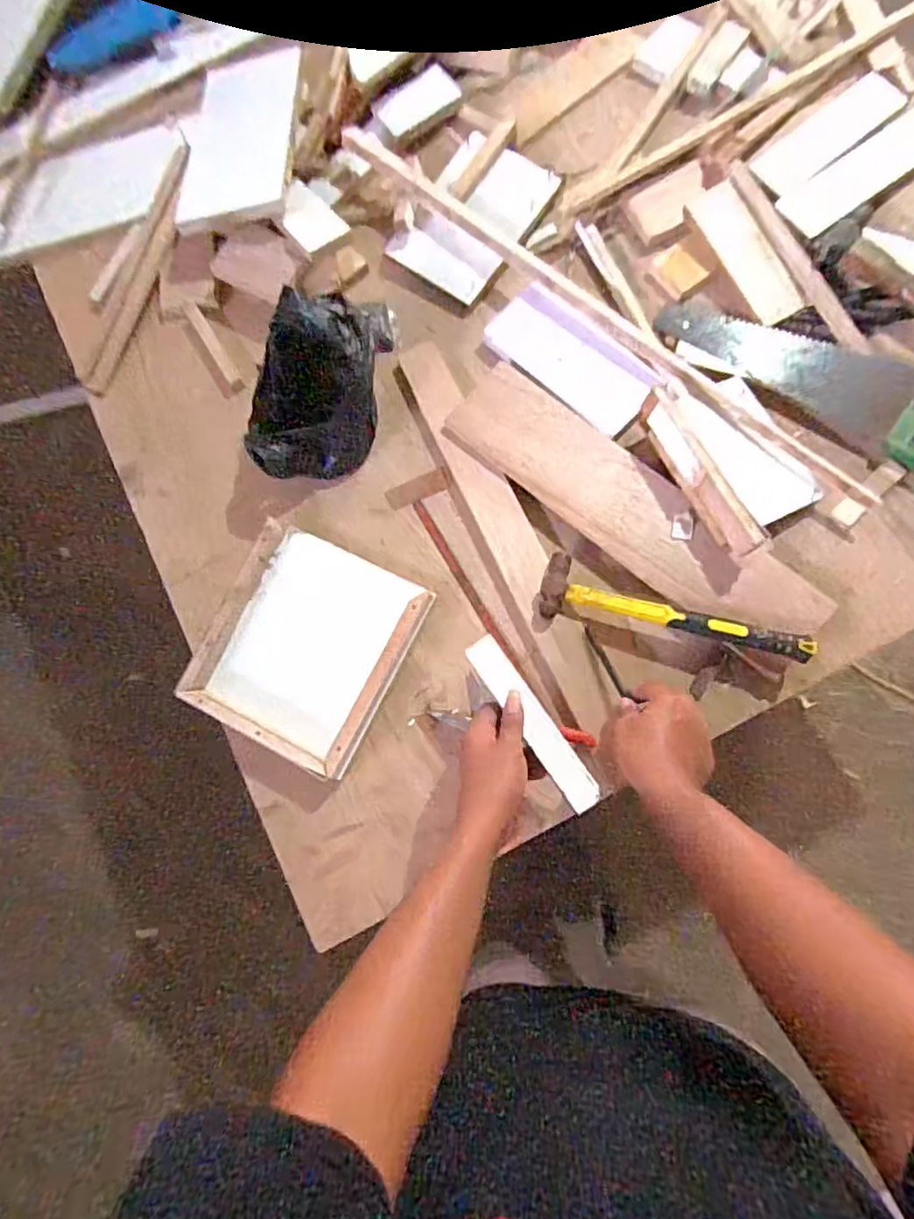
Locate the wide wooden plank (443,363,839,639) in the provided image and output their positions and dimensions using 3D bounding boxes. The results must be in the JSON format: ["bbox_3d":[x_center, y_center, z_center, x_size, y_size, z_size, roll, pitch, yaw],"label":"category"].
[{"bbox_3d":[0.199,-0.122,0.695,0.474,0.019,0.121,40,87,13],"label":"wide wooden plank"}]

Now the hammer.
[{"bbox_3d":[0.237,-0.005,0.657,0.288,0.044,0.082,10,82,8],"label":"hammer"}]

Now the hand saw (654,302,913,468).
[{"bbox_3d":[0.461,-0.287,0.704,0.435,0.053,0.136,36,86,11],"label":"hand saw"}]

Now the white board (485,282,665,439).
[{"bbox_3d":[0.142,-0.315,0.735,0.214,0.011,0.093,42,85,13],"label":"white board"}]

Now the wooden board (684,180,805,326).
[{"bbox_3d":[0.358,-0.442,0.733,0.058,0.013,0.188,-28,76,0],"label":"wooden board"}]

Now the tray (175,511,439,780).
[{"bbox_3d":[-0.176,0.036,0.692,0.227,0.053,0.244,25,81,11],"label":"tray"}]

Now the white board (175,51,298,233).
[{"bbox_3d":[-0.296,-0.653,0.816,0.152,0.018,0.320,-6,71,5],"label":"white board"}]

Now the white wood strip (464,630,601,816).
[{"bbox_3d":[0.074,0.108,0.578,0.035,0.009,0.186,-35,80,0],"label":"white wood strip"}]

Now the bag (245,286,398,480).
[{"bbox_3d":[-0.167,-0.256,0.693,0.127,0.128,0.205,19,83,10],"label":"bag"}]

